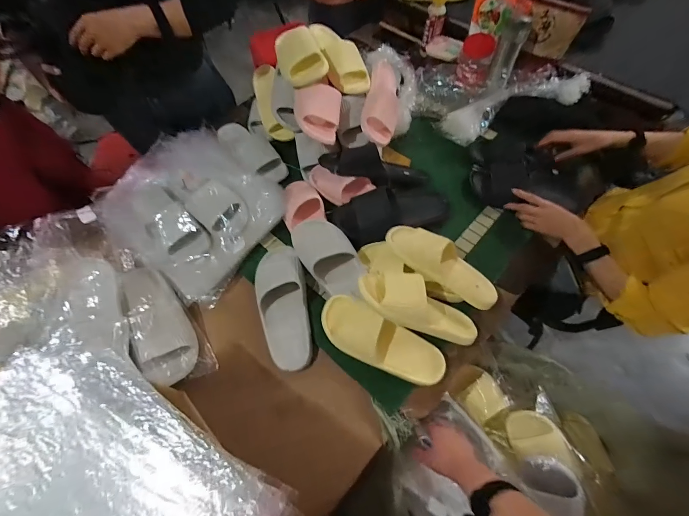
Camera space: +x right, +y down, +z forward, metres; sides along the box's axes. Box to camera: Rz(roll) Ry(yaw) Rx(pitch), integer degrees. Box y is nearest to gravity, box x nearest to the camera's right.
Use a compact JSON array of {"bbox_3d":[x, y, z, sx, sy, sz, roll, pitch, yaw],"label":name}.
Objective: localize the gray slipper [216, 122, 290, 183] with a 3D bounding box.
[{"bbox_3d":[-0.263,-0.300,0.928,0.113,0.070,0.294,-40,68,-15],"label":"gray slipper"}]

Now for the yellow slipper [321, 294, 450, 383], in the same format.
[{"bbox_3d":[0.075,0.163,0.632,0.263,0.075,0.093,29,68,1],"label":"yellow slipper"}]

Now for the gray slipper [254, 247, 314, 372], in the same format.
[{"bbox_3d":[-0.133,0.090,0.707,0.104,0.070,0.280,-14,64,-3],"label":"gray slipper"}]

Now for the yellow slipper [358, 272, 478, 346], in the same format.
[{"bbox_3d":[0.151,0.100,0.657,0.259,0.078,0.100,24,65,-13],"label":"yellow slipper"}]

